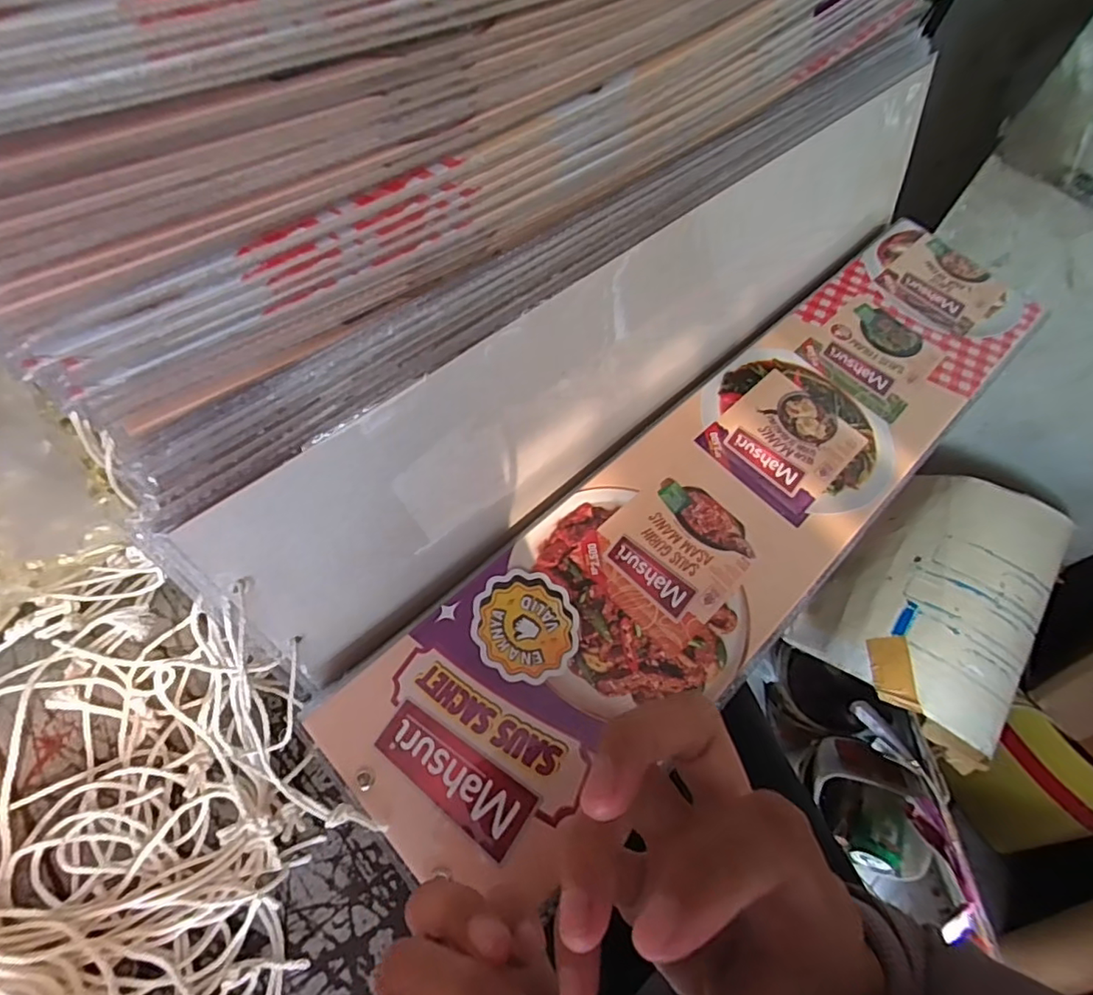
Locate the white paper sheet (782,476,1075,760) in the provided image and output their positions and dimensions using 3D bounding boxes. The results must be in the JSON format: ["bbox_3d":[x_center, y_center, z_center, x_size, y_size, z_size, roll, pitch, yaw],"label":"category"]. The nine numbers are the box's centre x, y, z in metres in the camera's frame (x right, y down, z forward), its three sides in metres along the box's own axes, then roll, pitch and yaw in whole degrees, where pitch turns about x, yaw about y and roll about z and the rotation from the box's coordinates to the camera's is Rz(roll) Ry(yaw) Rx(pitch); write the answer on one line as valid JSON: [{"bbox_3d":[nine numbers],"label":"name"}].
[{"bbox_3d":[0.533,0.131,0.770,0.255,0.087,0.320,31,77,28],"label":"white paper sheet"}]

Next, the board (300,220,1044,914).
[{"bbox_3d":[0.124,-0.022,0.346,0.532,0.013,0.138,-38,68,-23],"label":"board"}]

